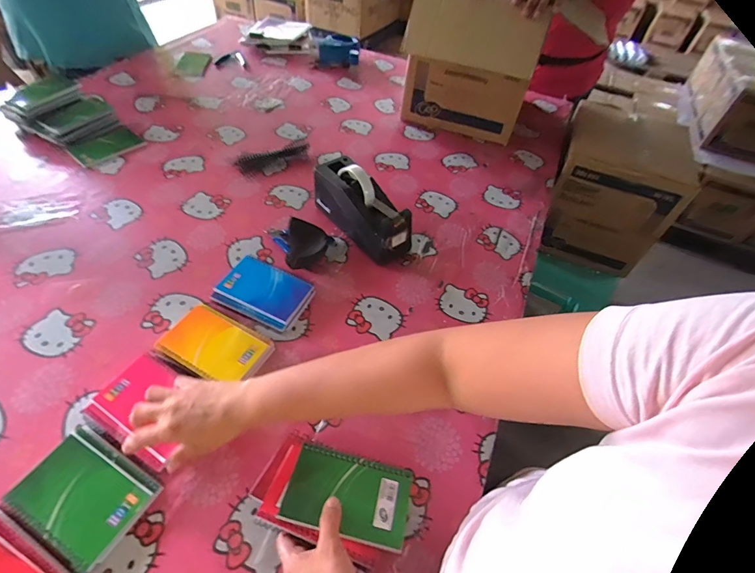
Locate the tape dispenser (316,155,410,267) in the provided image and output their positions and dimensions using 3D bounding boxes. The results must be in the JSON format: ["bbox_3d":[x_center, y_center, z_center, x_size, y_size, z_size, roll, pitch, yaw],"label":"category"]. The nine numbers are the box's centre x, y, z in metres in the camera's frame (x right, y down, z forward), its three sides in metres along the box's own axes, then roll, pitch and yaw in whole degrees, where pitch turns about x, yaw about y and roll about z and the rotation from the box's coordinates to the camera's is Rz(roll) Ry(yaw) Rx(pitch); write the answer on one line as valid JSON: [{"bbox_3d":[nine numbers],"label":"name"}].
[{"bbox_3d":[-0.028,-0.141,0.703,0.080,0.116,0.202,-31,60,-27],"label":"tape dispenser"}]

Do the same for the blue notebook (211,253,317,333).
[{"bbox_3d":[-0.176,0.010,0.621,0.129,0.023,0.092,24,52,13],"label":"blue notebook"}]

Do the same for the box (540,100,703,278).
[{"bbox_3d":[0.619,-0.270,1.065,0.295,0.308,0.292,20,51,10],"label":"box"}]

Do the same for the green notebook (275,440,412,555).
[{"bbox_3d":[-0.029,0.229,0.435,0.133,0.017,0.082,14,44,3],"label":"green notebook"}]

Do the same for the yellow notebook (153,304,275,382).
[{"bbox_3d":[-0.224,0.085,0.553,0.139,0.025,0.089,26,53,14],"label":"yellow notebook"}]

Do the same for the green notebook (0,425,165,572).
[{"bbox_3d":[-0.322,0.227,0.435,0.133,0.011,0.098,26,53,14],"label":"green notebook"}]

